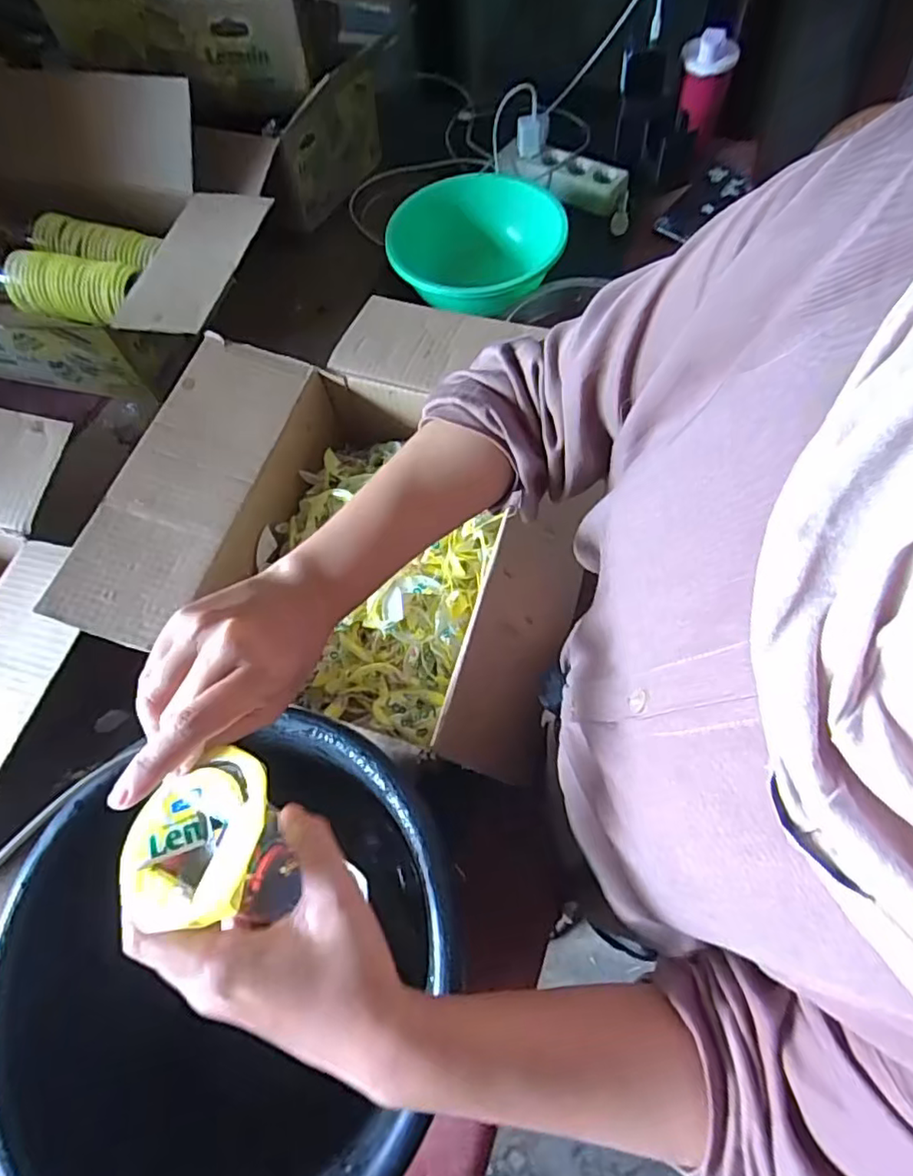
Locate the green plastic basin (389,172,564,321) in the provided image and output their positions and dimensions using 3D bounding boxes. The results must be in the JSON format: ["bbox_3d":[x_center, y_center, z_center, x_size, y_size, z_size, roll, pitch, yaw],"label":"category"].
[{"bbox_3d":[0.034,-0.448,0.819,0.193,0.091,0.228,30,70,15],"label":"green plastic basin"}]

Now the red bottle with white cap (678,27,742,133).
[{"bbox_3d":[0.353,-0.728,0.871,0.071,0.111,0.068,14,67,9],"label":"red bottle with white cap"}]

